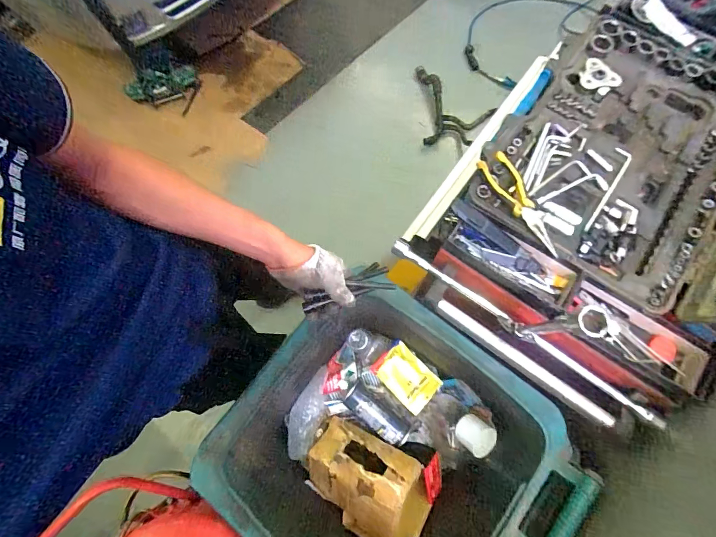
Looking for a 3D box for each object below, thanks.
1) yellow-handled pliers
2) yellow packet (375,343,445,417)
[{"bbox_3d":[0.270,-0.109,0.602,0.046,0.033,0.184,-33,76,-8],"label":"yellow-handled pliers"},{"bbox_3d":[0.116,0.255,0.860,0.137,0.034,0.099,41,79,12],"label":"yellow packet"}]

